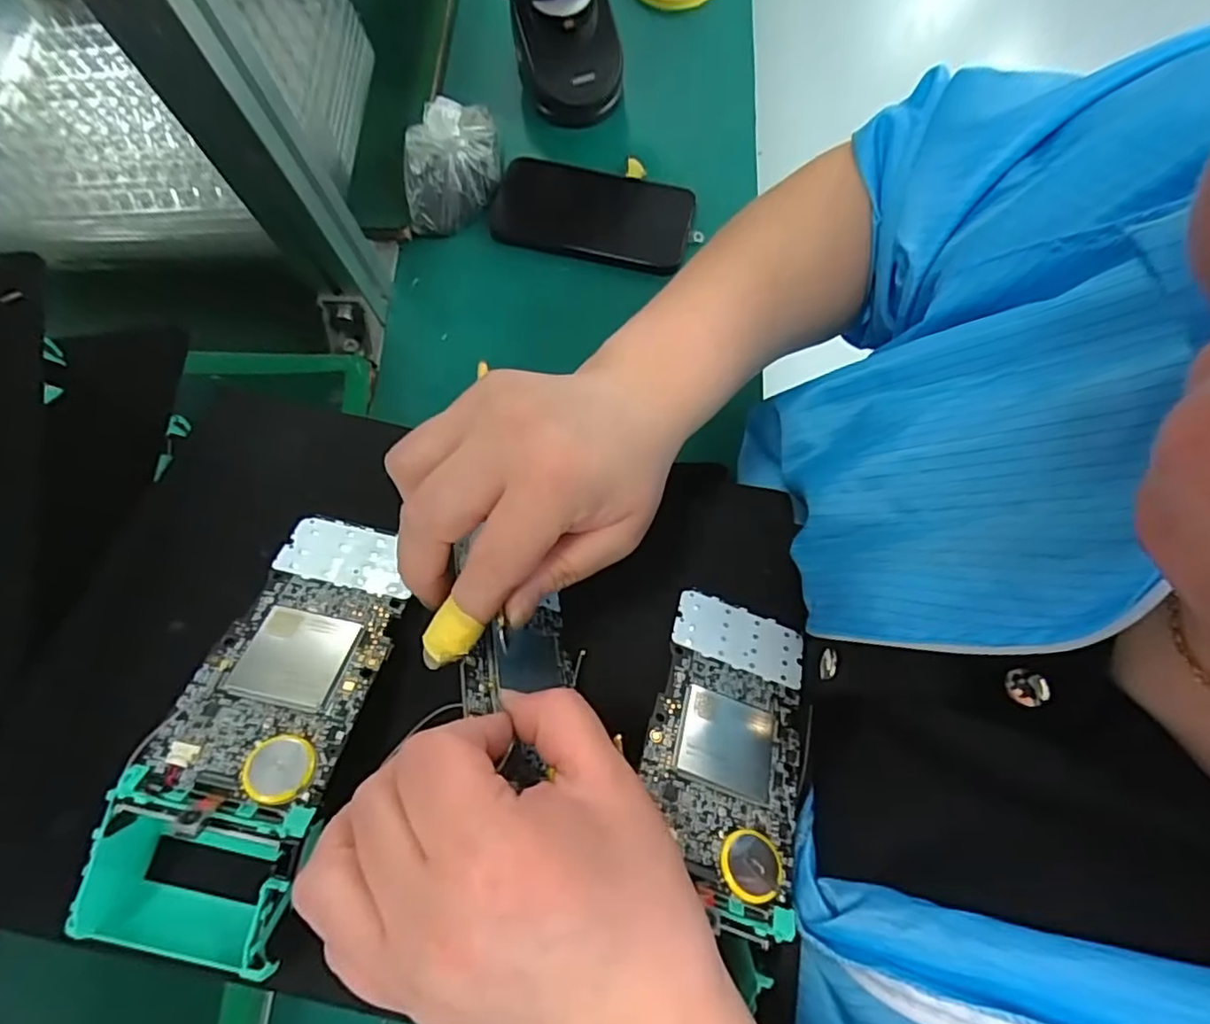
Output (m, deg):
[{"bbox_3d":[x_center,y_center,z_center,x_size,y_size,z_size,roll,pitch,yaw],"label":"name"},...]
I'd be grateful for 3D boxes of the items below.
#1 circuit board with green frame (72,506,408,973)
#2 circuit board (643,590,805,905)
[{"bbox_3d":[-0.142,0.078,0.251,0.085,0.054,0.179,12,60,5],"label":"circuit board with green frame"},{"bbox_3d":[0.055,0.093,0.269,0.065,0.005,0.126,21,47,1],"label":"circuit board"}]

